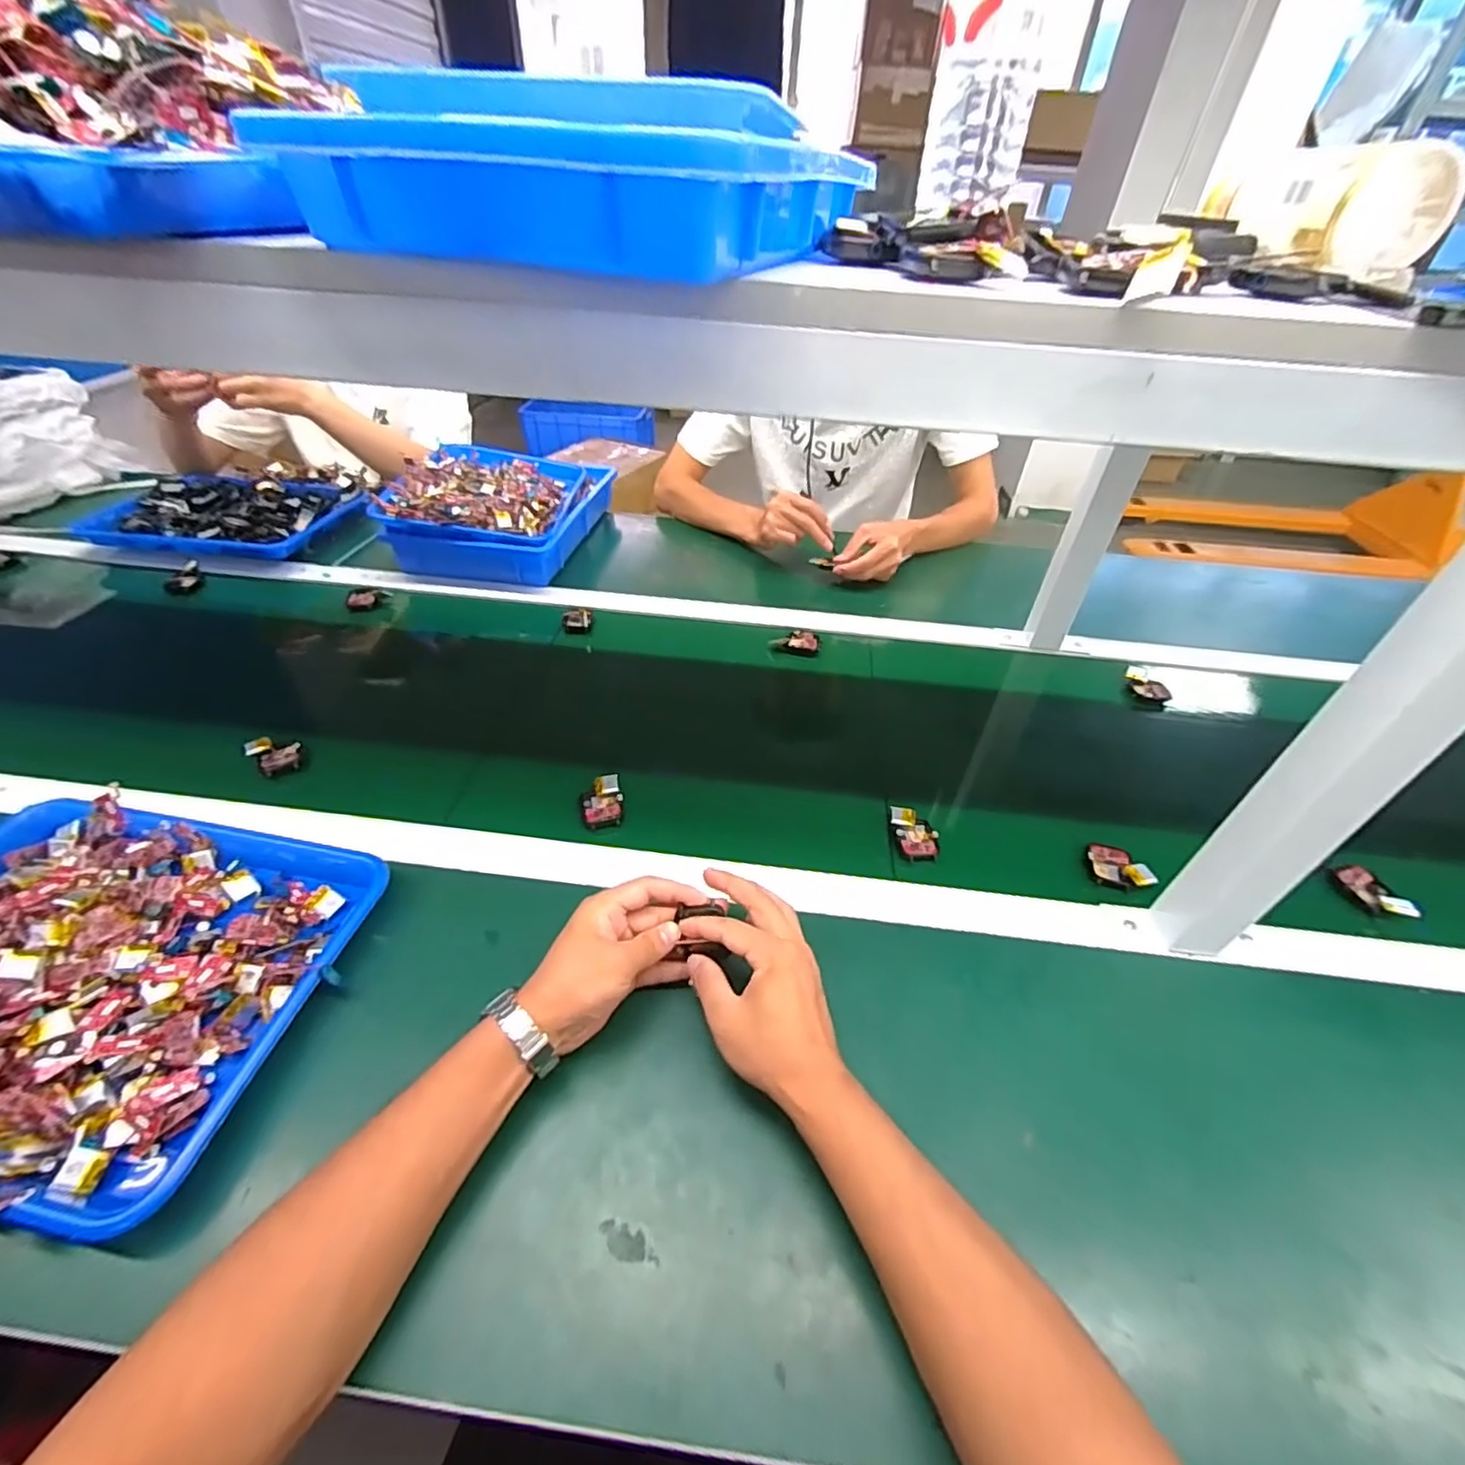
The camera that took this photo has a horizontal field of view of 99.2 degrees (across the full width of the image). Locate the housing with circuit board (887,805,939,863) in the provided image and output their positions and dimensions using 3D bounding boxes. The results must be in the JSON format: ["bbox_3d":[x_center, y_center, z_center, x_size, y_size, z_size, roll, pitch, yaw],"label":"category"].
[{"bbox_3d":[0.171,0.096,0.584,0.036,0.019,0.056,-5,43,-9],"label":"housing with circuit board"}]

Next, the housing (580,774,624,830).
[{"bbox_3d":[-0.124,0.065,0.592,0.039,0.013,0.055,-10,44,-14],"label":"housing"}]

